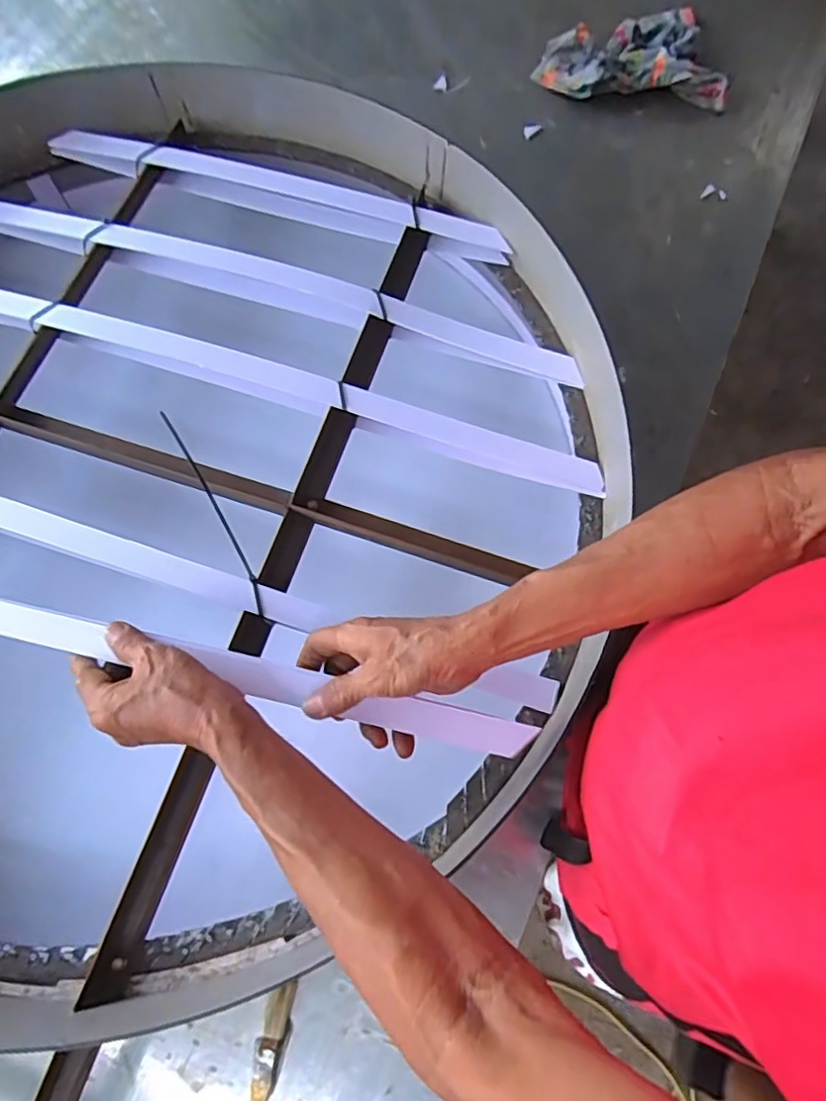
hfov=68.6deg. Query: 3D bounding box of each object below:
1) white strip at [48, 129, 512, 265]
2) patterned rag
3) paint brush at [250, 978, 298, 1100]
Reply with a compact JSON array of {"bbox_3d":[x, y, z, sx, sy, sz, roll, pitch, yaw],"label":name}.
[{"bbox_3d":[-0.153,-0.404,0.682,0.527,0.038,0.026,15,73,3],"label":"white strip"},{"bbox_3d":[0.315,-0.716,0.873,0.264,0.035,0.151,4,73,-1],"label":"patterned rag"},{"bbox_3d":[-0.128,0.452,0.501,0.021,0.017,0.162,12,73,2],"label":"paint brush"}]

